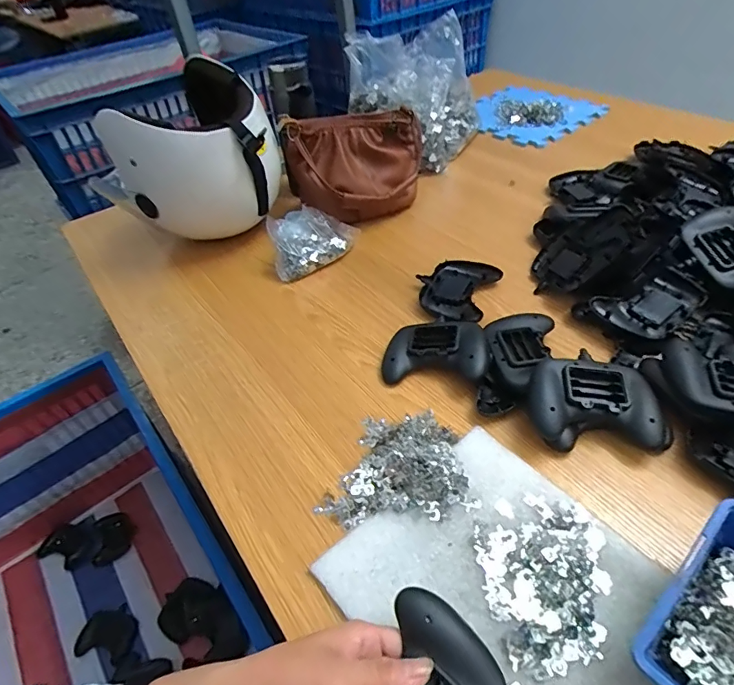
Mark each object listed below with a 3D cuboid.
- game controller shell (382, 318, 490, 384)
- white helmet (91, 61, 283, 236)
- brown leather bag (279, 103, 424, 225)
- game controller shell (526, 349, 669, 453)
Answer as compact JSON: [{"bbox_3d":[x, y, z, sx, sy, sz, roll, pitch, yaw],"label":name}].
[{"bbox_3d":[0.081,0.011,0.536,0.118,0.041,0.080,4,46,11],"label":"game controller shell"},{"bbox_3d":[-0.272,-0.303,0.735,0.241,0.198,0.239,-13,45,-6],"label":"white helmet"},{"bbox_3d":[-0.018,-0.289,0.758,0.228,0.144,0.117,-7,44,0],"label":"brown leather bag"},{"bbox_3d":[0.228,0.060,0.460,0.126,0.048,0.095,2,45,9],"label":"game controller shell"}]

